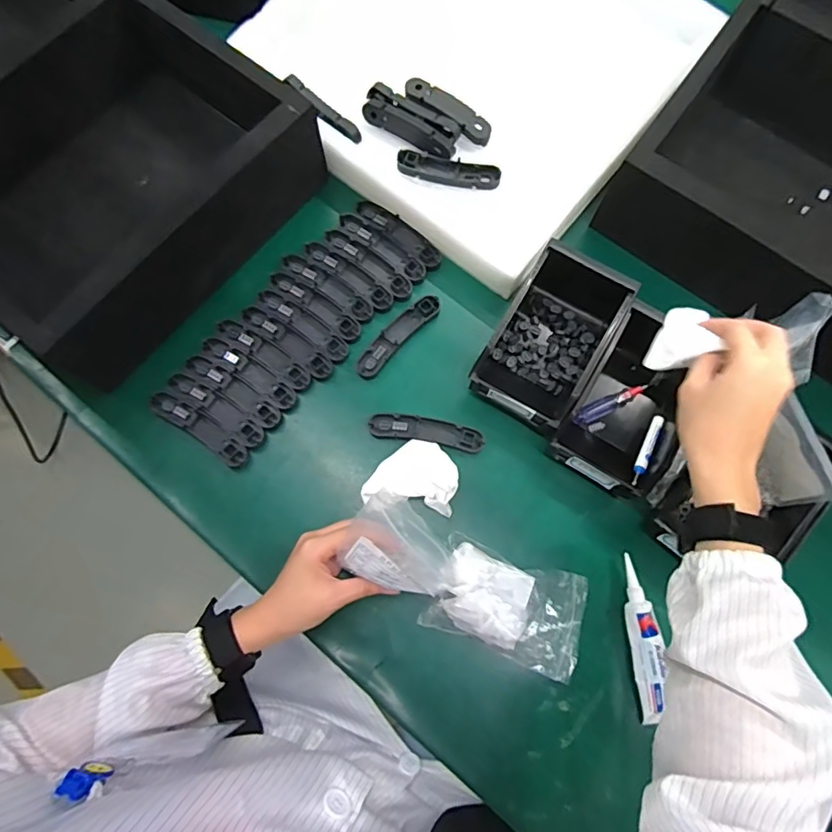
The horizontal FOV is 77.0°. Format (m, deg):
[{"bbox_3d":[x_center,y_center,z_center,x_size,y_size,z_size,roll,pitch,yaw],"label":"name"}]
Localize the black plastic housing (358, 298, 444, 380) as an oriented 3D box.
[{"bbox_3d":[-0.022,-0.091,0.588,0.029,0.016,0.118,44,79,10],"label":"black plastic housing"}]

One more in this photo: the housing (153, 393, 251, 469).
[{"bbox_3d":[-0.228,0.014,0.556,0.119,0.013,0.025,33,77,8],"label":"housing"}]

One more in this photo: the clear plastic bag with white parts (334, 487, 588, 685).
[{"bbox_3d":[0.048,0.158,0.482,0.233,0.077,0.089,28,76,-15],"label":"clear plastic bag with white parts"}]

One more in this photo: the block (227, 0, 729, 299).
[{"bbox_3d":[0.085,-0.463,0.658,0.456,0.053,0.500,38,78,9],"label":"block"}]

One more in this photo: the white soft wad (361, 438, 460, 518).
[{"bbox_3d":[-0.003,0.058,0.539,0.091,0.028,0.070,11,75,2],"label":"white soft wad"}]

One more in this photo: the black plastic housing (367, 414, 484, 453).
[{"bbox_3d":[0.011,0.016,0.559,0.120,0.010,0.027,9,75,2],"label":"black plastic housing"}]

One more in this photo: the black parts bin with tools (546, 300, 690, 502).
[{"bbox_3d":[0.217,-0.011,0.543,0.107,0.087,0.175,32,77,8],"label":"black parts bin with tools"}]

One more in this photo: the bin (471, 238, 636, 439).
[{"bbox_3d":[0.145,-0.086,0.555,0.101,0.068,0.186,31,77,7],"label":"bin"}]

